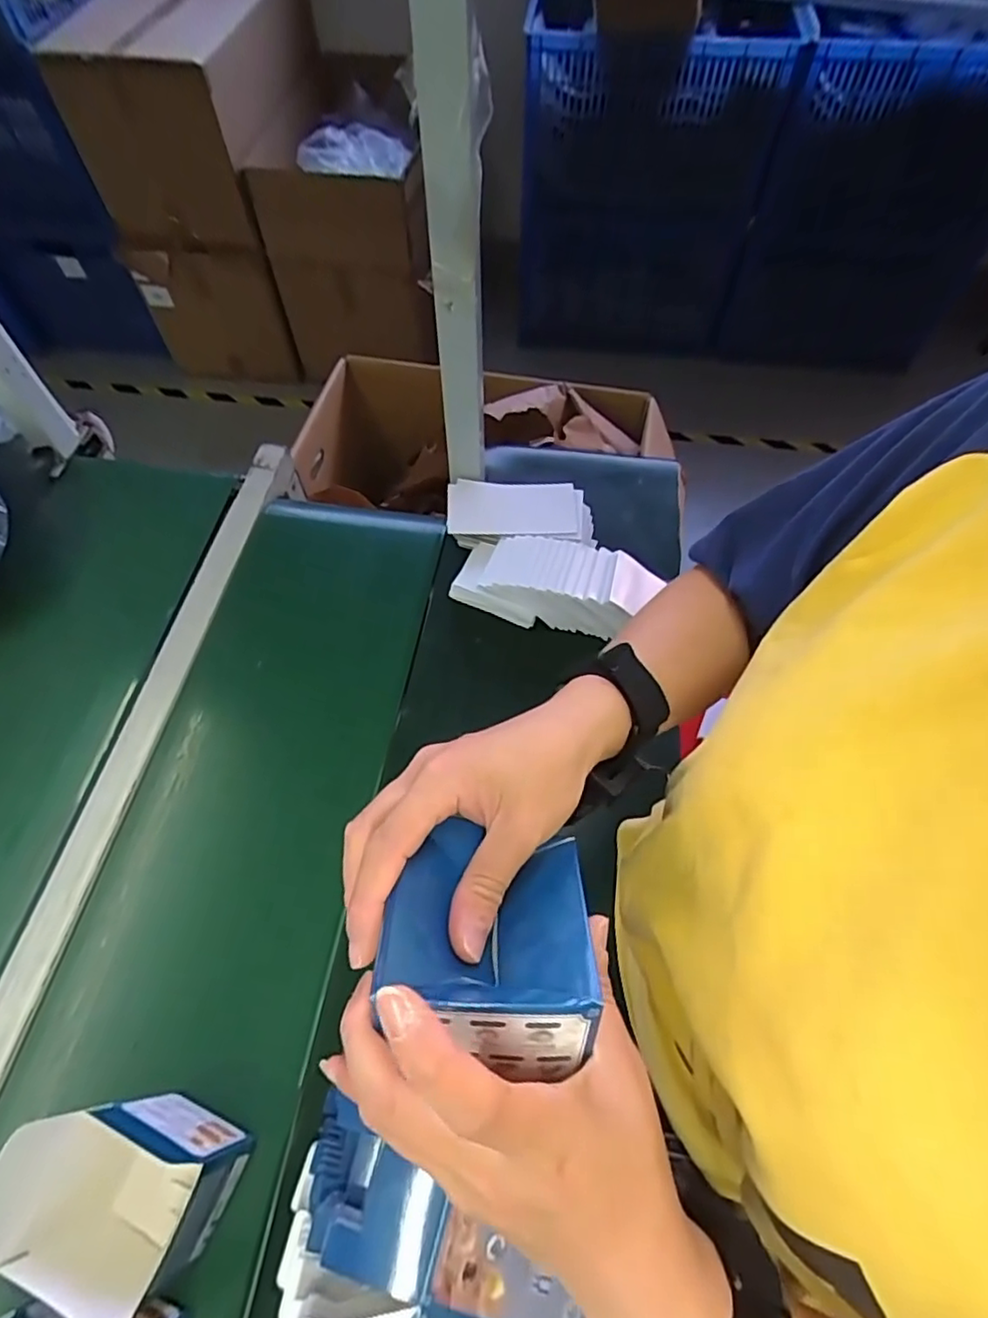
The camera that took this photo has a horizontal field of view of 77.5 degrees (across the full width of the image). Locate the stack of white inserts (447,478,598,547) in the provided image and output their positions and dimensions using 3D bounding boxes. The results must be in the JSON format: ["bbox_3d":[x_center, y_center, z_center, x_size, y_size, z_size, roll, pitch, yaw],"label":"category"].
[{"bbox_3d":[0.035,-0.177,0.769,0.184,0.042,0.081,4,65,-1],"label":"stack of white inserts"}]

